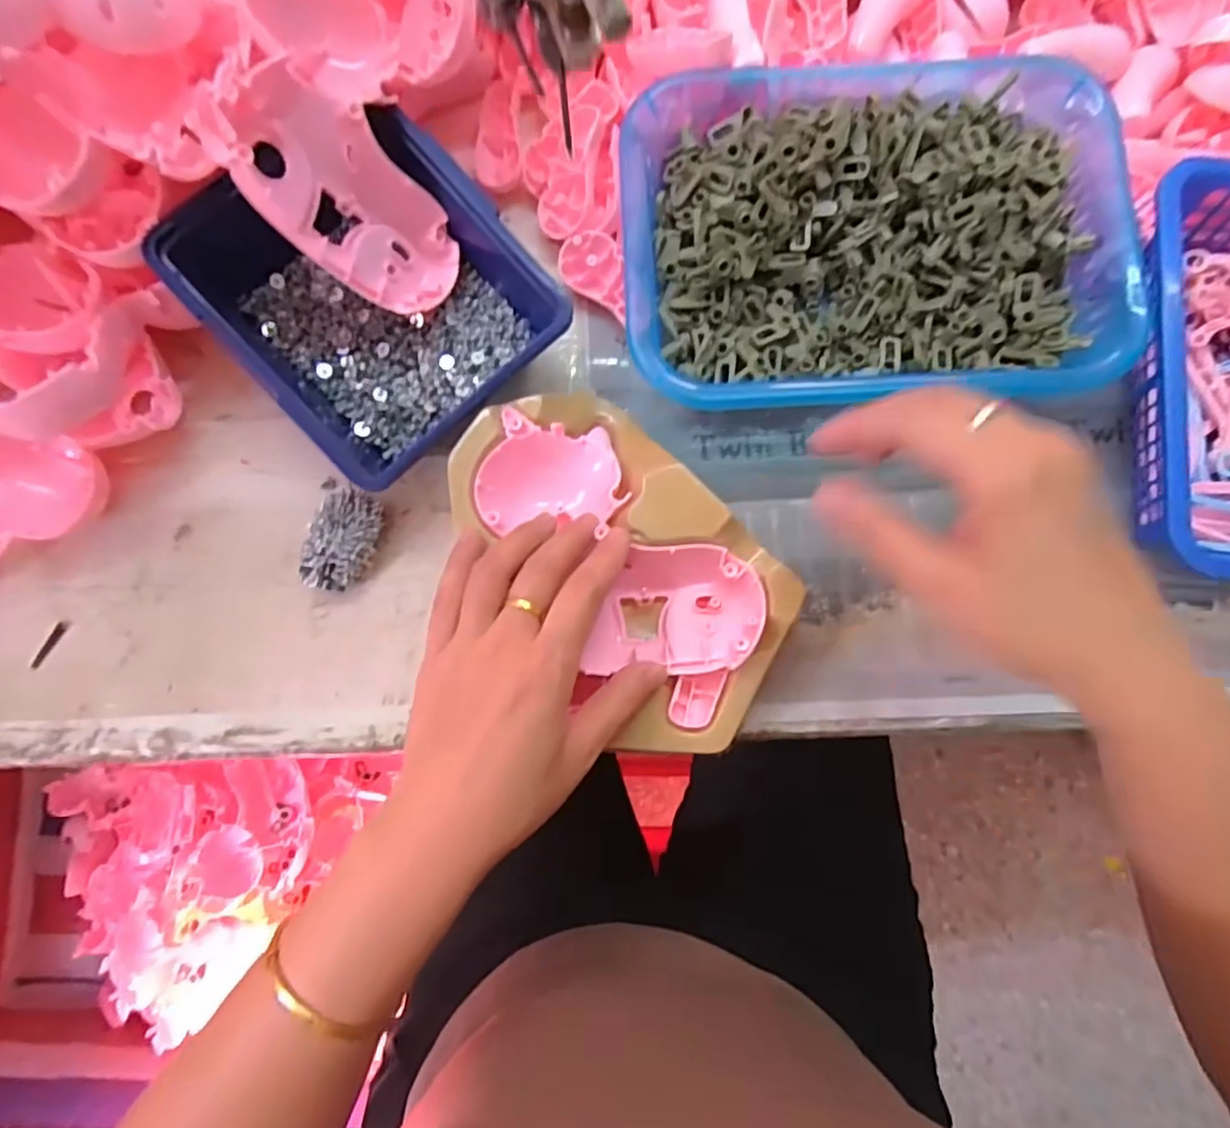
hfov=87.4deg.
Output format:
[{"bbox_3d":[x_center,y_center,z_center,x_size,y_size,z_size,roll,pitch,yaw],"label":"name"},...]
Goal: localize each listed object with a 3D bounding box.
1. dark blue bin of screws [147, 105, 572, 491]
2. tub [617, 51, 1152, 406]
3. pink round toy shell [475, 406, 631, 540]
[{"bbox_3d":[-0.123,-0.137,0.334,0.148,0.064,0.162,-41,85,-4],"label":"dark blue bin of screws"},{"bbox_3d":[0.132,-0.181,0.341,0.250,0.055,0.194,-2,83,1],"label":"tub"},{"bbox_3d":[-0.031,-0.046,0.332,0.069,0.031,0.058,5,86,5],"label":"pink round toy shell"}]

